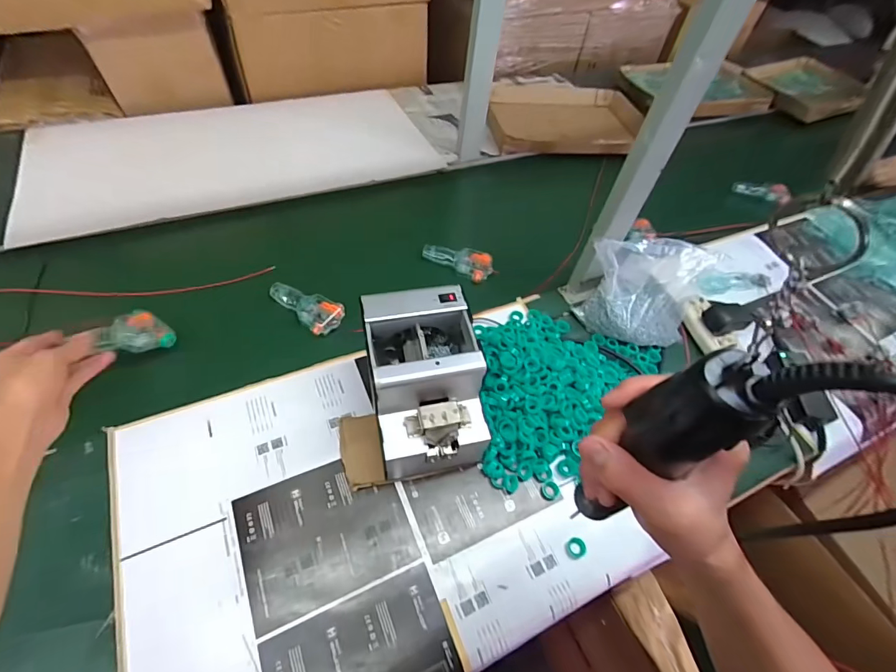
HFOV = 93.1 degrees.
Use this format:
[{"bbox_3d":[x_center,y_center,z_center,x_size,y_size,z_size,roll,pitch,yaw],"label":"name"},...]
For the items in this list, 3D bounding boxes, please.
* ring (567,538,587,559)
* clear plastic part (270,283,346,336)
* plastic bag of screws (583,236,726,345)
[{"bbox_3d":[0.155,0.254,0.509,0.021,0.004,0.022,3,53,-4],"label":"ring"},{"bbox_3d":[-0.220,-0.051,0.670,0.119,0.020,0.057,36,58,17],"label":"clear plastic part"},{"bbox_3d":[0.305,-0.074,0.666,0.164,0.125,0.124,28,56,12],"label":"plastic bag of screws"}]

